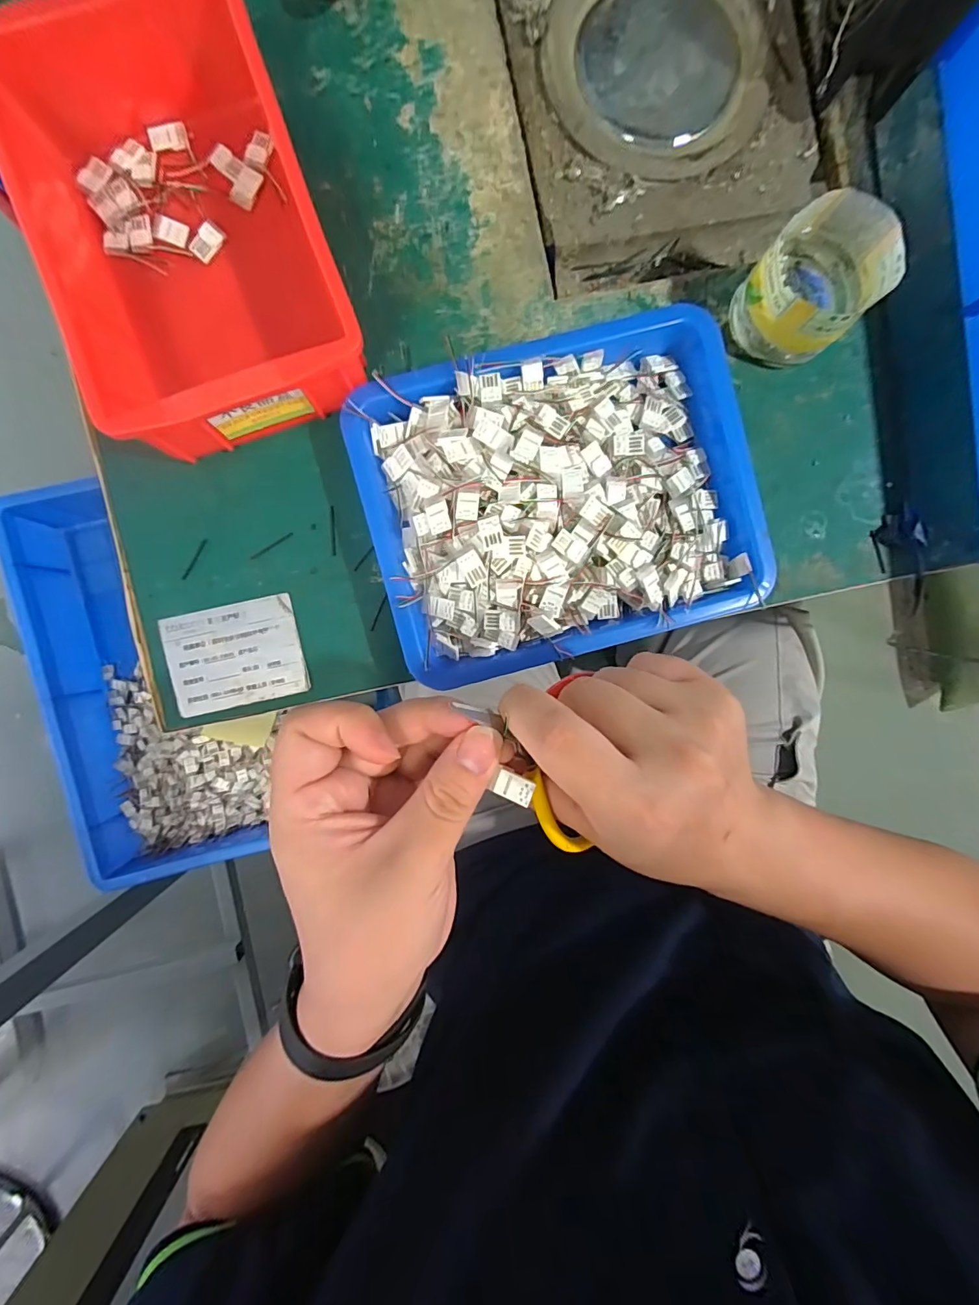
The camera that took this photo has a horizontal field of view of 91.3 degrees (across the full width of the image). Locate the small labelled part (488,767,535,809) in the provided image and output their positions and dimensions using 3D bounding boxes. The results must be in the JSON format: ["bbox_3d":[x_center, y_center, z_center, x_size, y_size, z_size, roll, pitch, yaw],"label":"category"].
[{"bbox_3d":[0.010,0.053,0.191,0.015,0.005,0.012,21,92,-3],"label":"small labelled part"}]

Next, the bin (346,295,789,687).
[{"bbox_3d":[0.041,-0.087,0.274,0.213,0.037,0.171,-15,93,-2],"label":"bin"}]

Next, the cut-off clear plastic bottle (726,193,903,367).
[{"bbox_3d":[0.178,-0.201,0.264,0.063,0.051,0.059,0,93,-3],"label":"cut-off clear plastic bottle"}]

